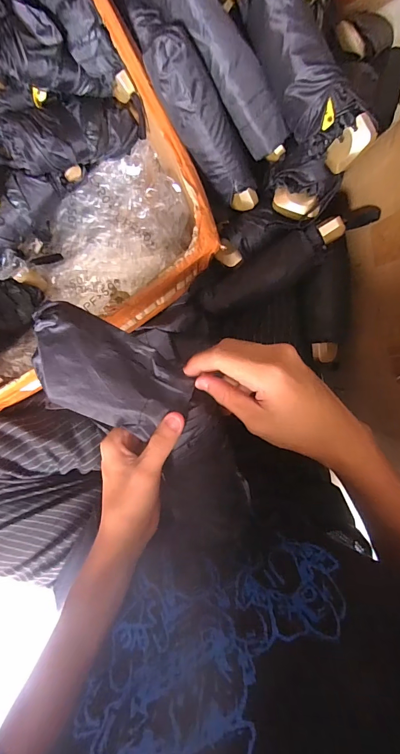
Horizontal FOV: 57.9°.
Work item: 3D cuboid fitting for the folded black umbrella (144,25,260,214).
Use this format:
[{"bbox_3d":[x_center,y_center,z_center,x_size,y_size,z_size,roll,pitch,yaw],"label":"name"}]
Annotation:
[{"bbox_3d":[0.007,-0.248,0.368,0.045,0.040,0.172,-45,131,-1],"label":"folded black umbrella"}]

